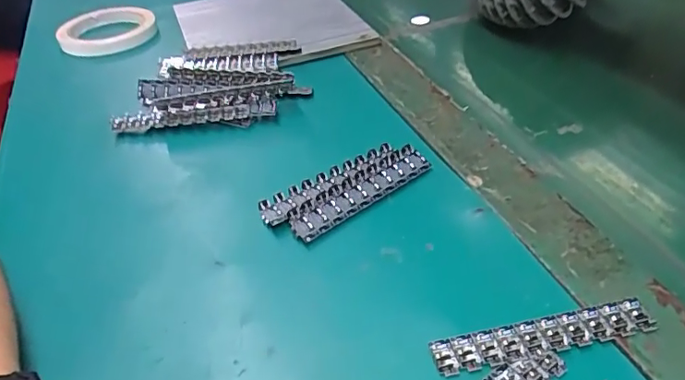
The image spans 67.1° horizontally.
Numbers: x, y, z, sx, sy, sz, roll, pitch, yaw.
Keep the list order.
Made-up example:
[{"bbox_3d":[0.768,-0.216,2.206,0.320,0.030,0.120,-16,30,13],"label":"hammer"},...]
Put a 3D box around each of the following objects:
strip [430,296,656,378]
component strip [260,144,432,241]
[{"bbox_3d":[0.097,0.071,0.251,0.108,0.004,0.019,-10,40,-7],"label":"strip"},{"bbox_3d":[0.003,-0.003,0.341,0.113,0.012,0.042,-31,46,-28],"label":"component strip"}]

